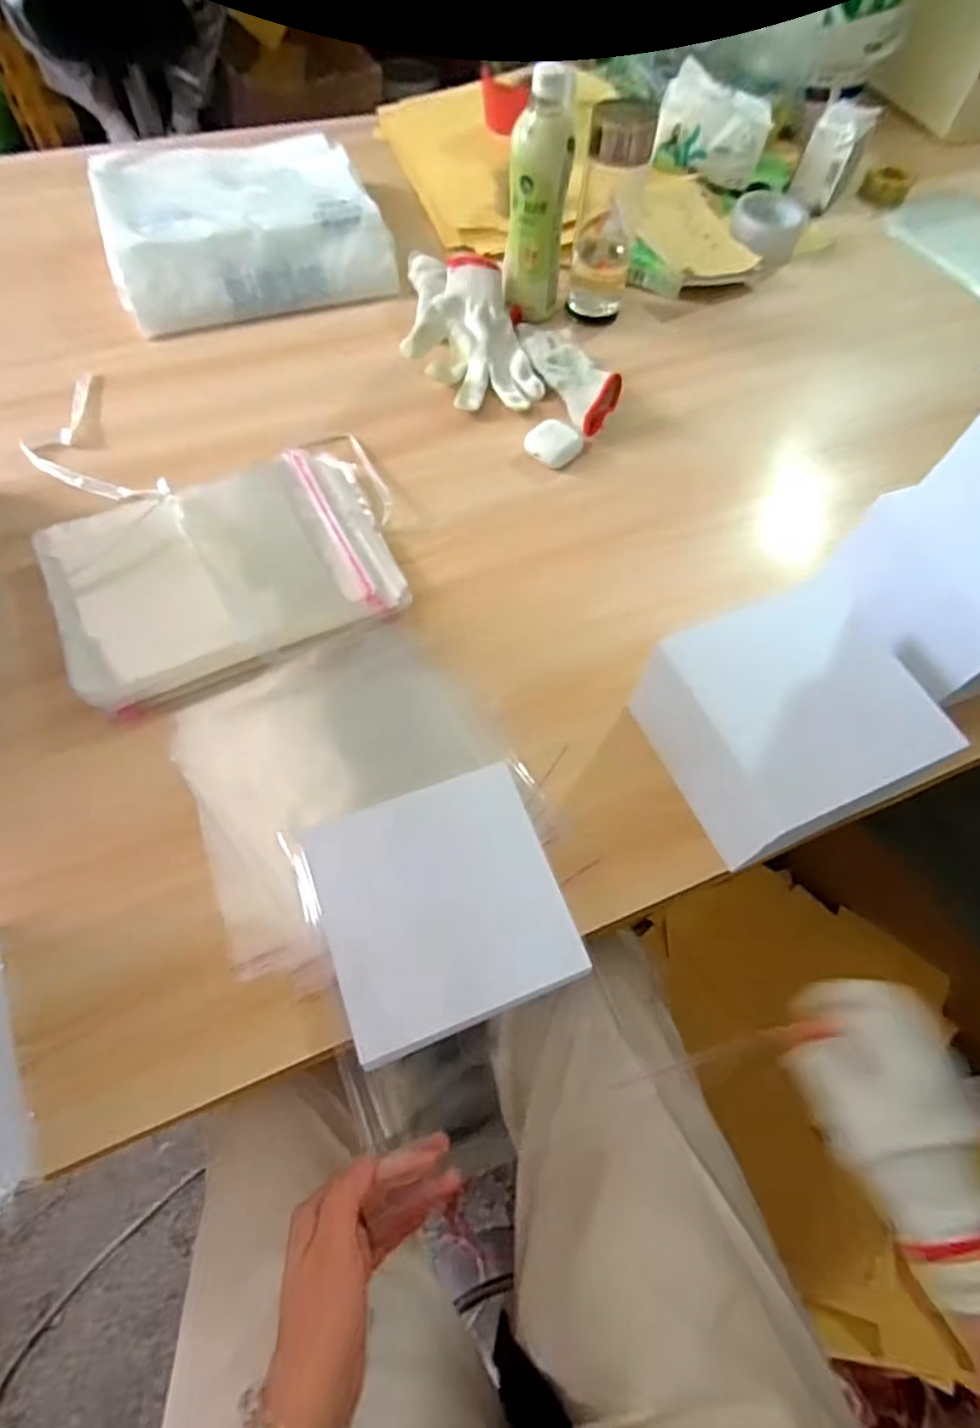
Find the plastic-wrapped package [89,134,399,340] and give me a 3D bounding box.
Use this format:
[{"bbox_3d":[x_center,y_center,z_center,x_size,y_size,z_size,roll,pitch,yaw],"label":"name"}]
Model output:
[{"bbox_3d":[-0.302,-0.599,0.800,0.310,0.066,0.308,-18,64,-12],"label":"plastic-wrapped package"}]

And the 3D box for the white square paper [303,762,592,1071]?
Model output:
[{"bbox_3d":[-0.031,0.124,0.438,0.150,0.019,0.152,-17,64,-12],"label":"white square paper"}]

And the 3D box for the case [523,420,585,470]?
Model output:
[{"bbox_3d":[0.063,-0.272,0.659,0.043,0.024,0.047,-39,70,-21],"label":"case"}]

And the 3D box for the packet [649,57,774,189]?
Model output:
[{"bbox_3d":[0.296,-0.781,0.882,0.147,0.099,0.035,20,40,-2],"label":"packet"}]

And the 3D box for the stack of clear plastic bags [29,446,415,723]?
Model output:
[{"bbox_3d":[-0.219,-0.129,0.550,0.269,0.038,0.207,-24,66,-15],"label":"stack of clear plastic bags"}]

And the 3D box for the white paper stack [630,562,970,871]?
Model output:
[{"bbox_3d":[0.202,0.006,0.461,0.163,0.102,0.150,-21,65,-14],"label":"white paper stack"}]

